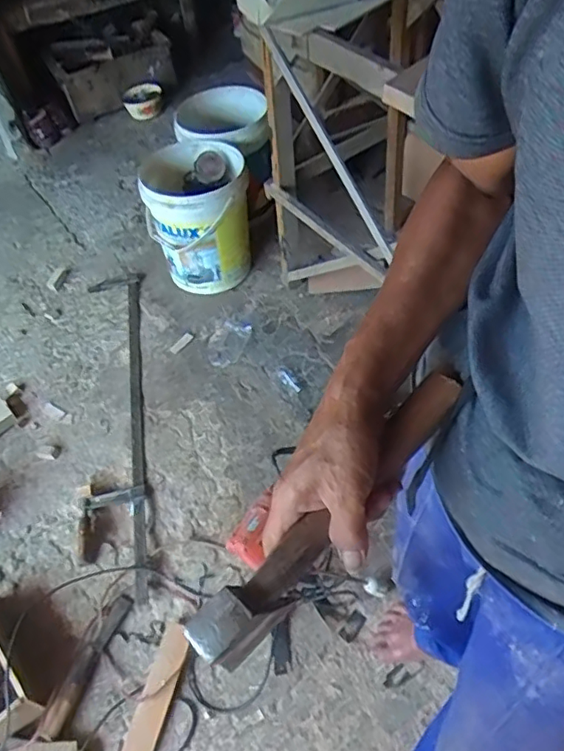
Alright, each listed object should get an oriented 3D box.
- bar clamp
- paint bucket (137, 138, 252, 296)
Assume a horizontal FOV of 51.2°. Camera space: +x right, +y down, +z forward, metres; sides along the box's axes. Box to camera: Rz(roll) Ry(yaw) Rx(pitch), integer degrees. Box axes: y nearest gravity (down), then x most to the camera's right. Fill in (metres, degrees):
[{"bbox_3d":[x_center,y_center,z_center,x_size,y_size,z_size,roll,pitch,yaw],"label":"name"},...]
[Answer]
[{"bbox_3d":[-0.457,0.085,1.615,0.172,0.035,1.077,-10,53,-2],"label":"bar clamp"},{"bbox_3d":[-0.254,-0.486,1.836,0.317,0.351,0.331,-9,53,-1],"label":"paint bucket"}]

